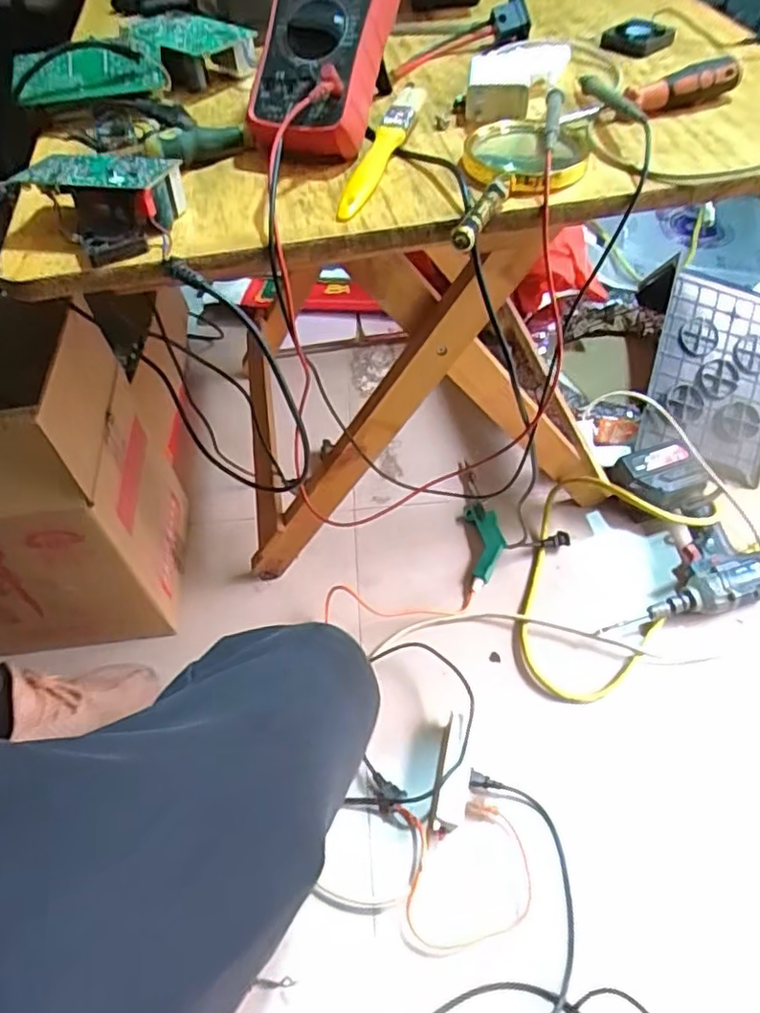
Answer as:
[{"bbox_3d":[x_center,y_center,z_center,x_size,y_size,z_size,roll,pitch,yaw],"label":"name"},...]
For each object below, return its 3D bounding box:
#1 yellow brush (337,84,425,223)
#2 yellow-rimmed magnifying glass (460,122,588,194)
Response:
[{"bbox_3d":[0.000,-0.274,0.487,0.021,0.022,0.175,14,55,14],"label":"yellow brush"},{"bbox_3d":[0.106,-0.258,0.471,0.085,0.020,0.085,1,53,4],"label":"yellow-rimmed magnifying glass"}]

